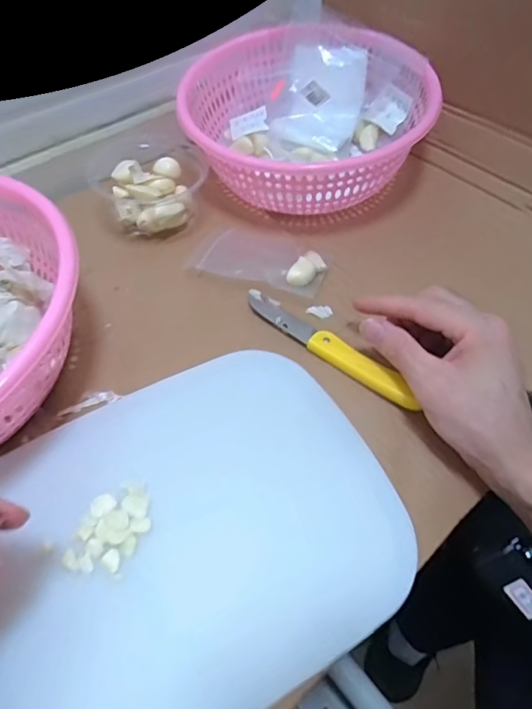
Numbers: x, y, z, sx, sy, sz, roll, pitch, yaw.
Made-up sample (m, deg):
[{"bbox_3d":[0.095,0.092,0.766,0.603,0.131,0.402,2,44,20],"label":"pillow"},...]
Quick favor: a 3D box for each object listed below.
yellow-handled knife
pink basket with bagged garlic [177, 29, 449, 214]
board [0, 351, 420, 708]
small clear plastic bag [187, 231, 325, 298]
[{"bbox_3d":[0.048,-0.009,0.404,0.162,0.013,0.023,34,59,22],"label":"yellow-handled knife"},{"bbox_3d":[0.044,-0.237,0.525,0.229,0.094,0.224,1,53,-1],"label":"pink basket with bagged garlic"},{"bbox_3d":[-0.055,0.111,0.320,0.267,0.010,0.210,-23,60,-17],"label":"board"},{"bbox_3d":[-0.004,-0.089,0.468,0.119,0.017,0.065,17,55,11],"label":"small clear plastic bag"}]

